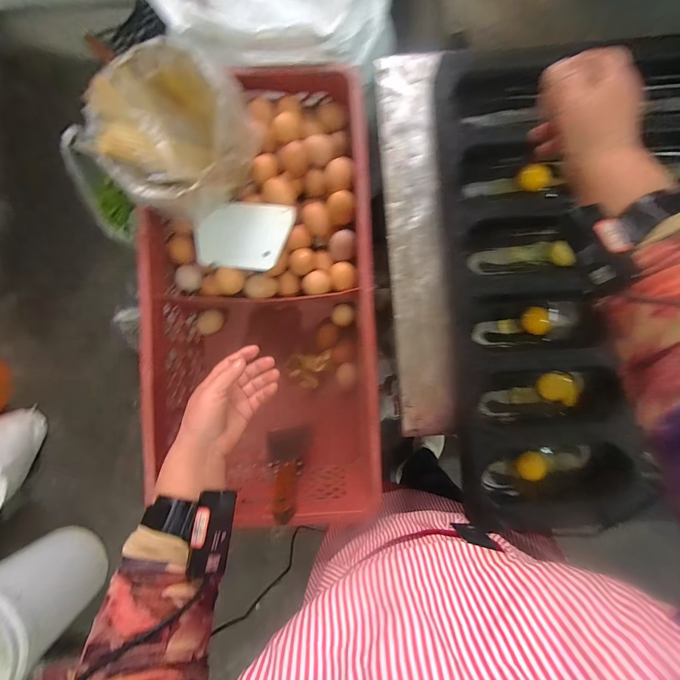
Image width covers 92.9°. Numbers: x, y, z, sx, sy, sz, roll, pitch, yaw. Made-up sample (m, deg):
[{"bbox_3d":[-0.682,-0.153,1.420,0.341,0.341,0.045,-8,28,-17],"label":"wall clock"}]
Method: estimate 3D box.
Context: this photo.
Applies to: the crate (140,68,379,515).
[{"bbox_3d":[-0.115,-0.060,0.541,0.322,0.187,0.628,-3,89,0],"label":"crate"}]

